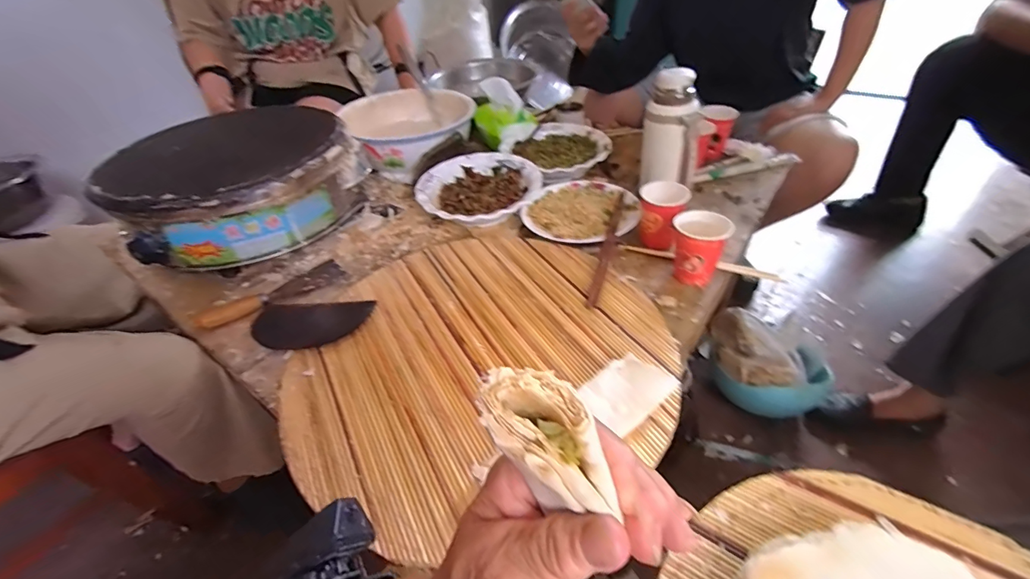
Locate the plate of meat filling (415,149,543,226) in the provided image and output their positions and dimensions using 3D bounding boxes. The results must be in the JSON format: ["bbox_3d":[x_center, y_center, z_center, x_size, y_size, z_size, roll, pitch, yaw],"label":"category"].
[{"bbox_3d":[-0.066,-0.189,0.799,0.213,0.039,0.238,16,45,23],"label":"plate of meat filling"}]

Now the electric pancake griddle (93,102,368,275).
[{"bbox_3d":[-0.488,-0.189,0.783,0.363,0.153,0.383,-28,46,-24],"label":"electric pancake griddle"}]

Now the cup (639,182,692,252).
[{"bbox_3d":[0.223,-0.113,0.663,0.066,0.080,0.066,11,44,18],"label":"cup"}]

